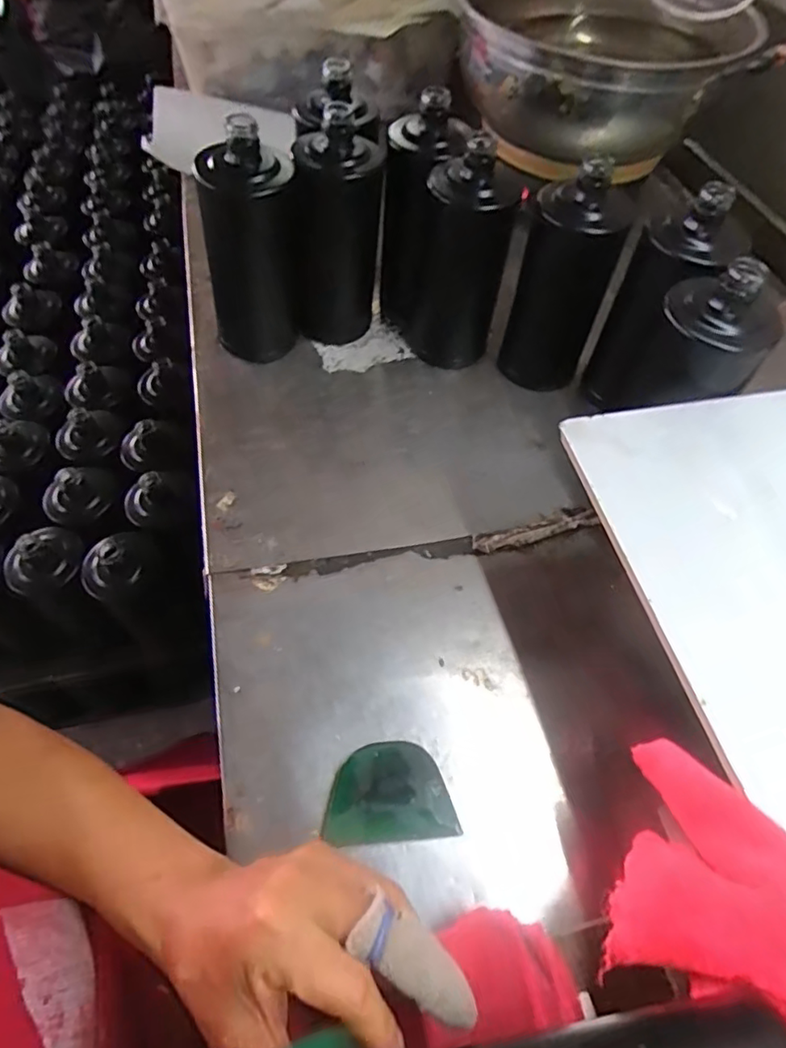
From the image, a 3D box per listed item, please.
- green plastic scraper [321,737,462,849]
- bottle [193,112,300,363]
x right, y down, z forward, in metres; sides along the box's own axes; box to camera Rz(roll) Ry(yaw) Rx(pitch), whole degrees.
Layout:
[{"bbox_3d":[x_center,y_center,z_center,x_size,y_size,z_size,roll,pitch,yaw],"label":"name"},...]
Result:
[{"bbox_3d":[-0.003,0.166,0.361,0.078,0.008,0.056,-3,56,-7],"label":"green plastic scraper"},{"bbox_3d":[-0.125,-0.236,0.515,0.078,0.179,0.063,-4,56,-8],"label":"bottle"}]

